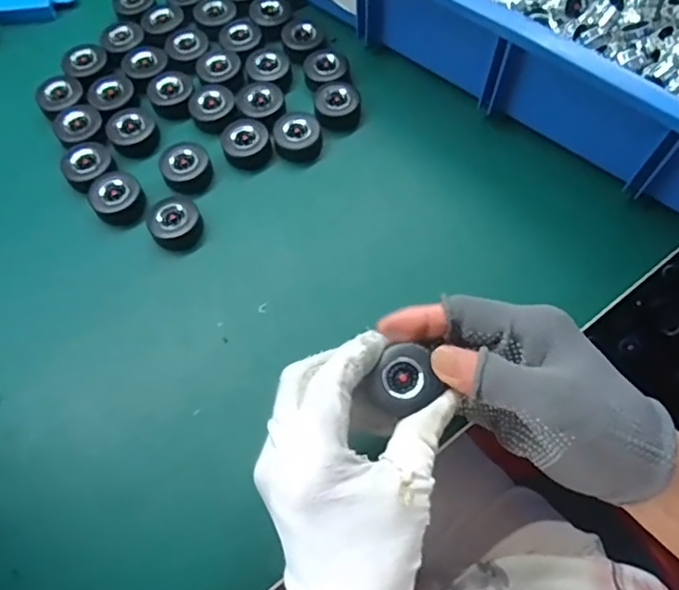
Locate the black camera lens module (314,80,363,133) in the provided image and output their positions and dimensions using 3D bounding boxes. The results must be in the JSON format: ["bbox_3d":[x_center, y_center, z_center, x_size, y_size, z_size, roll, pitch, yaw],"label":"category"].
[{"bbox_3d":[-0.001,-0.155,0.459,0.038,0.022,0.035,-1,68,1],"label":"black camera lens module"}]

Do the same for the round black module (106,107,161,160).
[{"bbox_3d":[-0.165,-0.130,0.449,0.037,0.014,0.043,-22,69,-7],"label":"round black module"}]

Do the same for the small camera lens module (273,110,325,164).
[{"bbox_3d":[-0.032,-0.126,0.446,0.036,0.022,0.033,17,69,8],"label":"small camera lens module"}]

